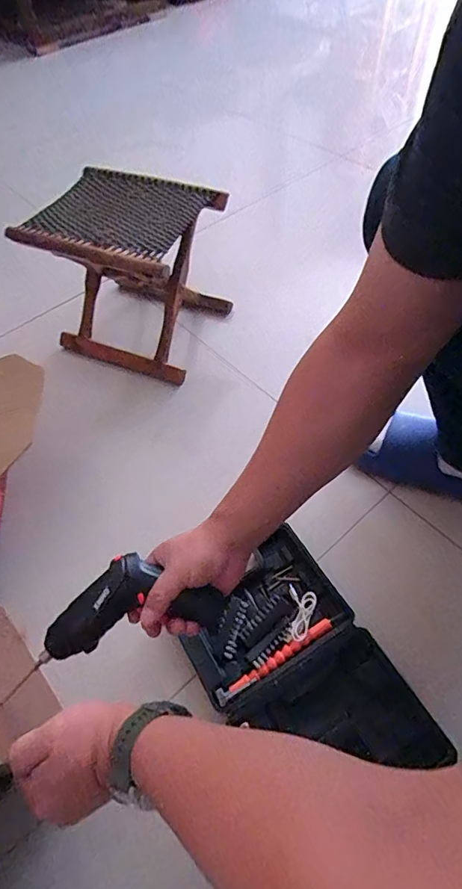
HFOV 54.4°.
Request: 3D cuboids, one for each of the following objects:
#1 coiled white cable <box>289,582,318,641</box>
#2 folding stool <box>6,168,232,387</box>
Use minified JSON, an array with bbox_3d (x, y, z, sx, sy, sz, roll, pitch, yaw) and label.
[{"bbox_3d":[0.098,0.222,0.601,0.035,0.005,0.074,0,56,4],"label":"coiled white cable"},{"bbox_3d":[-0.182,-0.302,0.845,0.283,0.265,0.258,21,60,17],"label":"folding stool"}]

